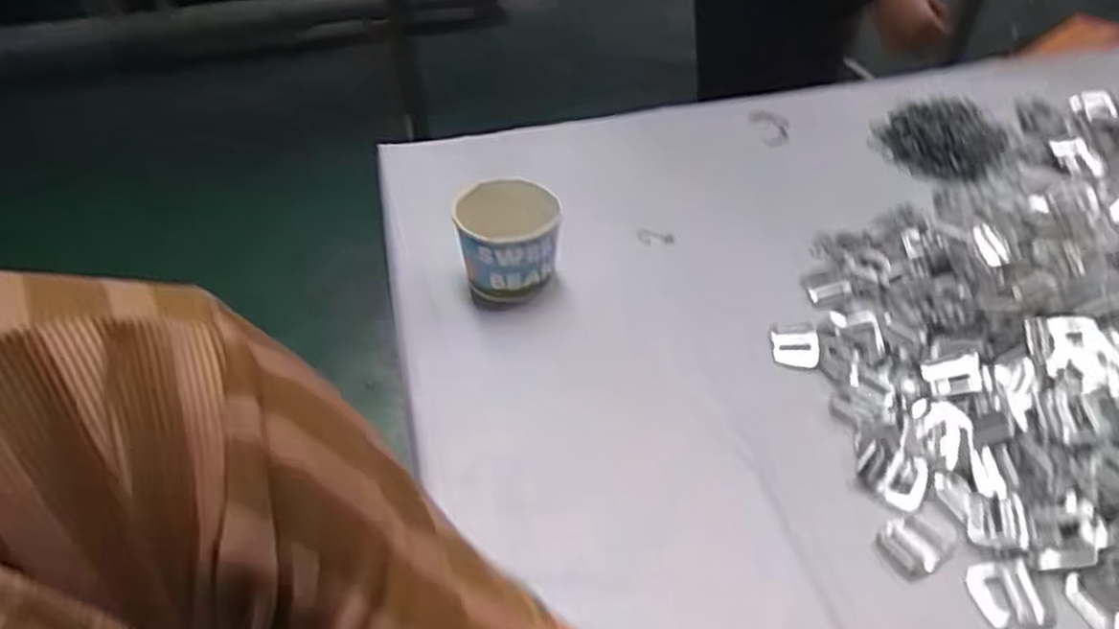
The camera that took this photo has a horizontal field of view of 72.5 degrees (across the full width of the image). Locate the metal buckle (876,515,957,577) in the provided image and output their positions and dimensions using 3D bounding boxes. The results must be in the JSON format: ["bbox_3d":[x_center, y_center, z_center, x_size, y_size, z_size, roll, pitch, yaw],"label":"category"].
[{"bbox_3d":[0.236,0.149,0.504,0.046,0.004,0.038,-22,47,-21],"label":"metal buckle"}]

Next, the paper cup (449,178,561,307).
[{"bbox_3d":[-0.044,-0.062,0.681,0.087,0.085,0.082,-1,43,1],"label":"paper cup"}]

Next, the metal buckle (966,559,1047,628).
[{"bbox_3d":[0.277,0.173,0.473,0.040,0.004,0.040,-4,43,-3],"label":"metal buckle"}]

